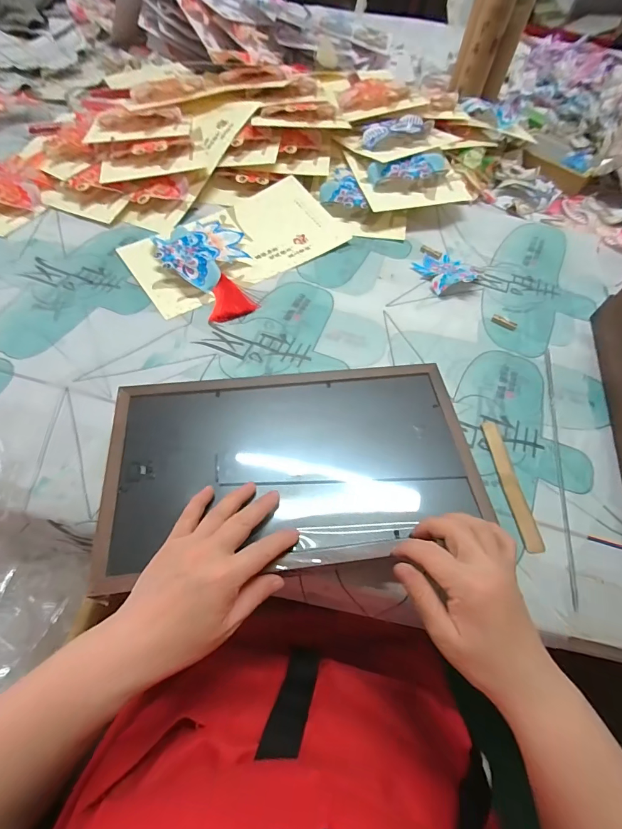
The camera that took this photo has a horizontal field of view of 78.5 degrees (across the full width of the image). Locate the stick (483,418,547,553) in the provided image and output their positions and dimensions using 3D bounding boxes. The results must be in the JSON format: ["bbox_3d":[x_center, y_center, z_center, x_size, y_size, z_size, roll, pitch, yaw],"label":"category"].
[{"bbox_3d":[0.214,0.072,0.410,0.021,0.007,0.146,-2,59,-5],"label":"stick"}]

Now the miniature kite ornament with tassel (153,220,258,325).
[{"bbox_3d":[-0.149,-0.210,0.546,0.120,0.022,0.188,-15,61,-13],"label":"miniature kite ornament with tassel"}]

